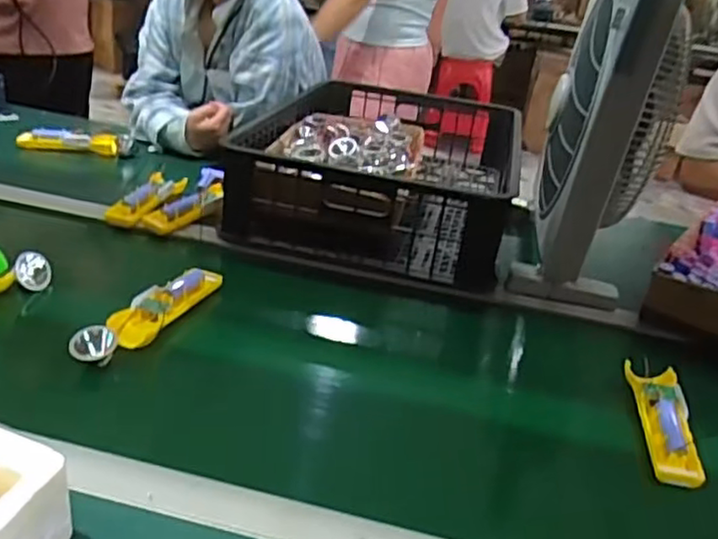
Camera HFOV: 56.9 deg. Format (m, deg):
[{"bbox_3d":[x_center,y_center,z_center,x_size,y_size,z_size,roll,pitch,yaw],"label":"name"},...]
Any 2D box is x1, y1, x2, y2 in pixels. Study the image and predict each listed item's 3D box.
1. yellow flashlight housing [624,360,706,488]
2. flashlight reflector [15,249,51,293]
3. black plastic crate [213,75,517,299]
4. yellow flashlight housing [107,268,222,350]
[{"bbox_3d":[0.314,0.158,0.685,0.048,0.033,0.150,10,28,4],"label":"yellow flashlight housing"},{"bbox_3d":[-0.388,0.002,0.791,0.038,0.046,0.019,-8,32,-26],"label":"flashlight reflector"},{"bbox_3d":[0.057,-0.204,1.139,0.394,0.112,0.655,12,29,8],"label":"black plastic crate"},{"bbox_3d":[-0.221,0.039,0.759,0.045,0.027,0.163,18,30,18],"label":"yellow flashlight housing"}]

